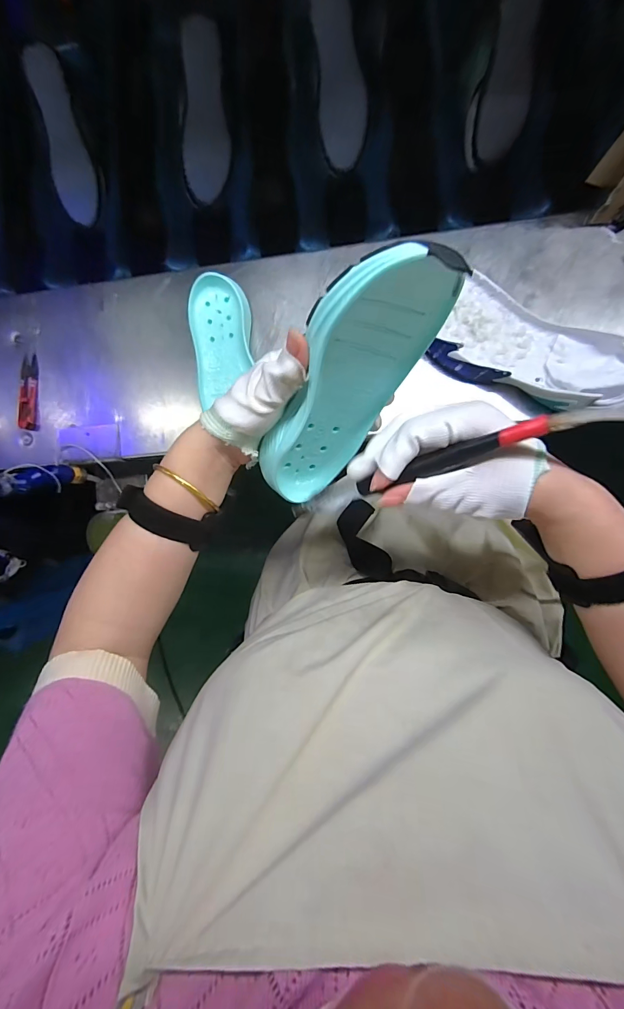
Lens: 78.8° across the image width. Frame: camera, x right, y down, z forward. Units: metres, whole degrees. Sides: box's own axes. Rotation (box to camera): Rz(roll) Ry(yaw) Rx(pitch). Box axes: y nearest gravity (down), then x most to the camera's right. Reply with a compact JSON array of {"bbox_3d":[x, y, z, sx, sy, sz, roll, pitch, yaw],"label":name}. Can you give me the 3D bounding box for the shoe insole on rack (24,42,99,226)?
[{"bbox_3d":[-0.337,-0.494,0.516,0.051,0.017,0.182,0,116,8],"label":"shoe insole on rack"}]

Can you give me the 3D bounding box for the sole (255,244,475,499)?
[{"bbox_3d":[0.027,-0.071,0.265,0.085,0.201,0.027,-7,57,-29],"label":"sole"}]

